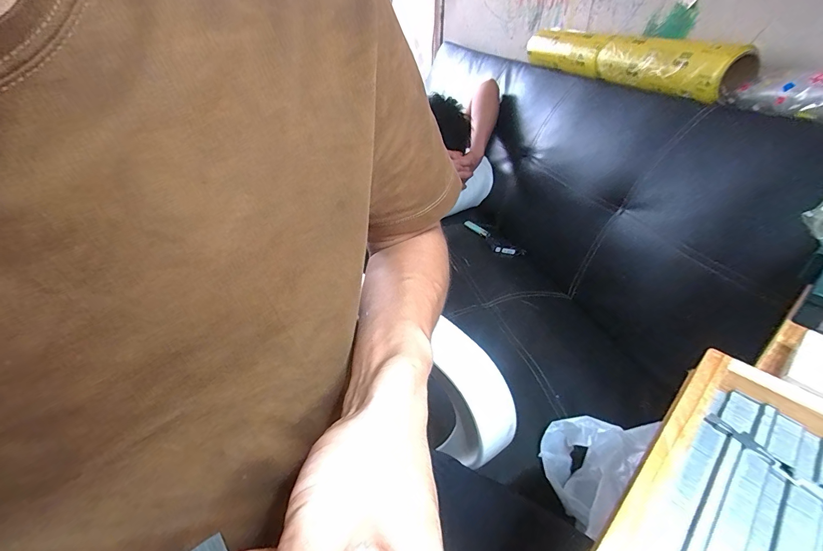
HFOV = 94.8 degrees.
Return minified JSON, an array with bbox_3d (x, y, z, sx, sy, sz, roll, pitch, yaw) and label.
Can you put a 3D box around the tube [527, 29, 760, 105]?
[{"bbox_3d":[0.486,-0.535,0.925,0.077,0.090,0.731,-8,36,-10],"label":"tube"}]

